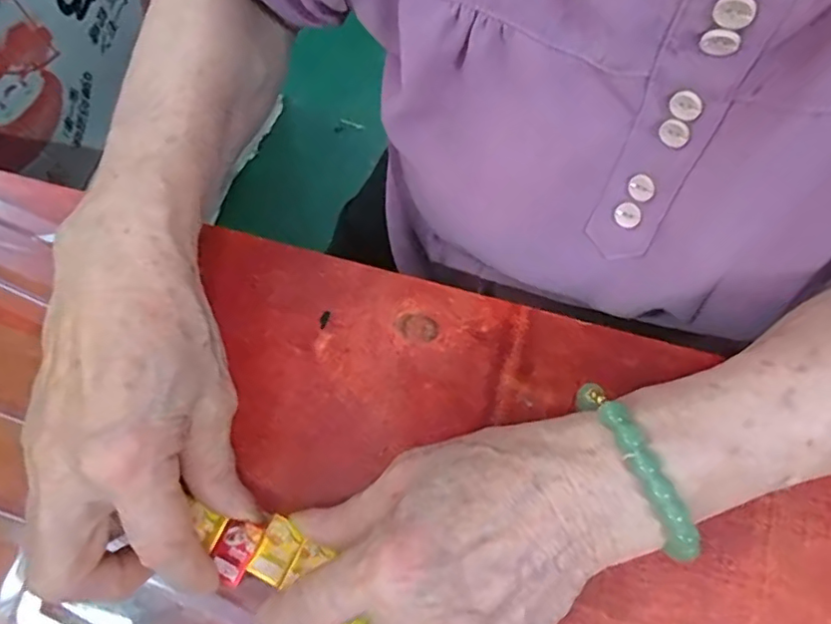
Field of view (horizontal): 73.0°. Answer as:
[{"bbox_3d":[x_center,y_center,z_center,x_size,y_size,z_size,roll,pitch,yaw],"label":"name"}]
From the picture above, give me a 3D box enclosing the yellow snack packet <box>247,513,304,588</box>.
[{"bbox_3d":[-0.059,0.100,0.235,0.017,0.004,0.025,28,75,9],"label":"yellow snack packet"}]

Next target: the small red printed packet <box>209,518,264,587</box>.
[{"bbox_3d":[-0.077,0.100,0.236,0.017,0.004,0.024,26,75,8],"label":"small red printed packet"}]

